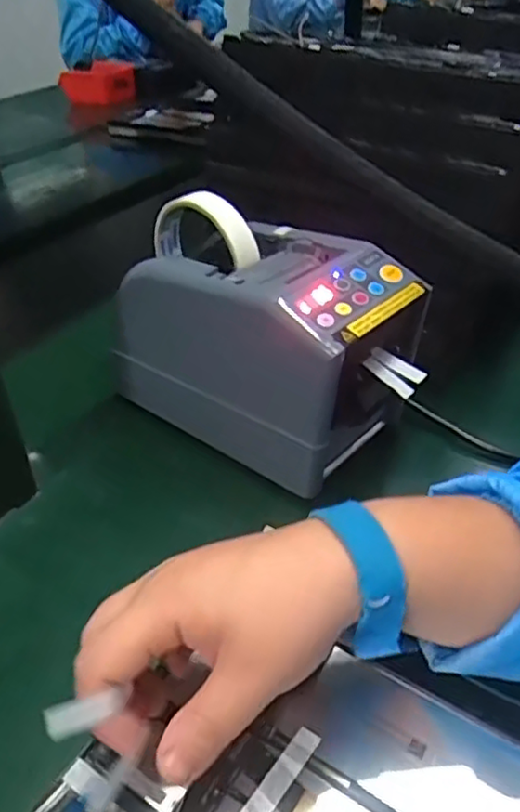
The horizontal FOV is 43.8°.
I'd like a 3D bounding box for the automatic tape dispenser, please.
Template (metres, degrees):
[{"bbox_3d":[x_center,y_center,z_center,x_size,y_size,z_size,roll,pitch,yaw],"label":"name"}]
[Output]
[{"bbox_3d":[0.007,-0.044,0.439,0.208,0.139,0.107,26,45,31],"label":"automatic tape dispenser"}]

